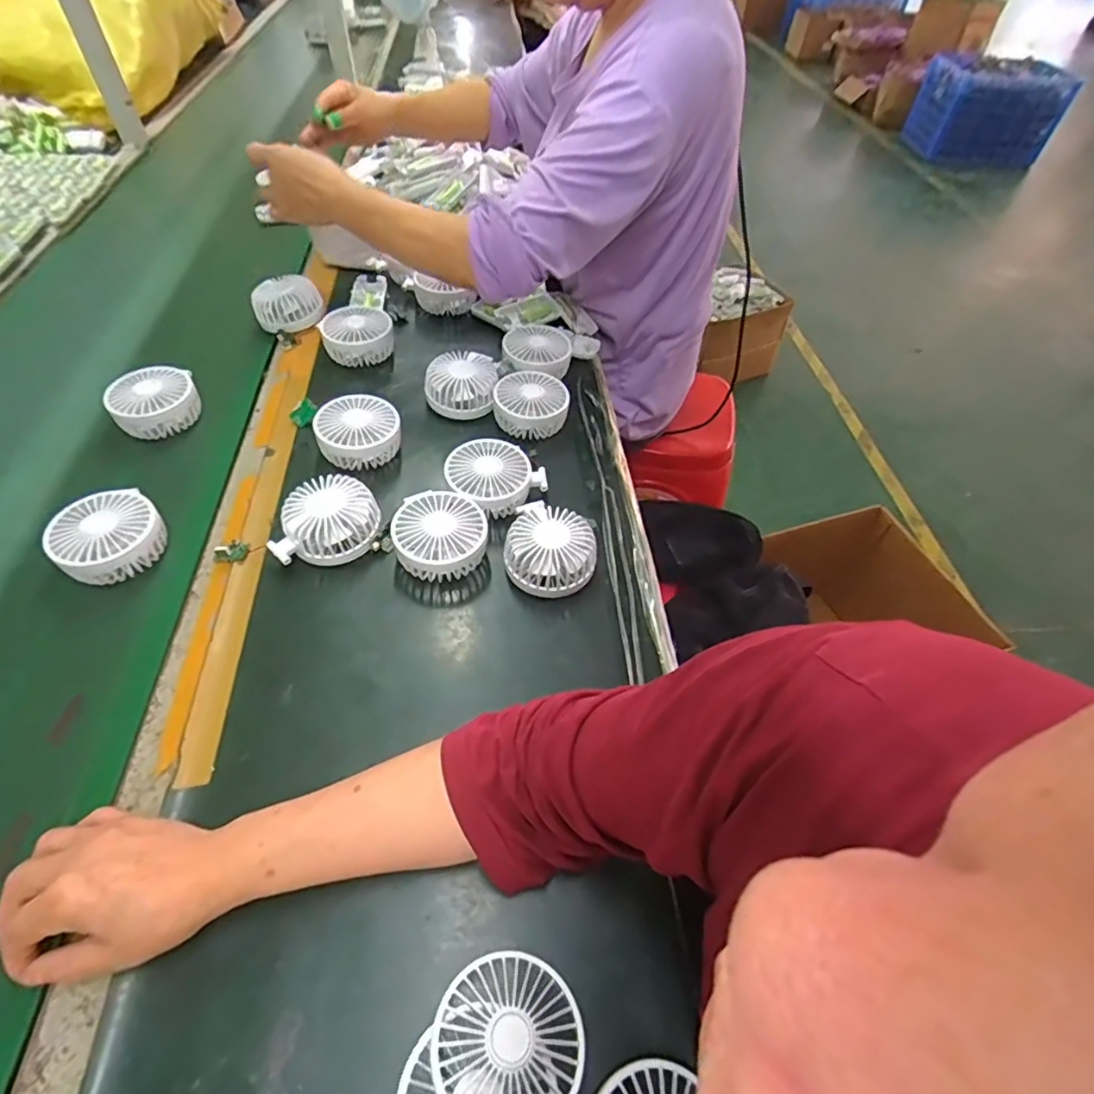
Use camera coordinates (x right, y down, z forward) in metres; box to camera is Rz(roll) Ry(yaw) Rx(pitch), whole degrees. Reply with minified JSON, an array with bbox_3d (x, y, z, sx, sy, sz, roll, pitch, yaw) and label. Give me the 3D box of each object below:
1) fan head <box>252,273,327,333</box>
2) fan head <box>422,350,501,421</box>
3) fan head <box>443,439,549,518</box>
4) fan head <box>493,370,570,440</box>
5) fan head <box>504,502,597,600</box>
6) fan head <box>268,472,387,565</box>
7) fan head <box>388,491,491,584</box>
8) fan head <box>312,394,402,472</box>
[{"bbox_3d":[-0.350,-0.325,0.782,0.090,0.046,0.083,-20,56,-19],"label":"fan head"},{"bbox_3d":[-0.104,-0.197,0.706,0.086,0.048,0.087,-3,52,-7],"label":"fan head"},{"bbox_3d":[-0.058,-0.070,0.614,0.088,0.052,0.087,2,51,-3],"label":"fan head"},{"bbox_3d":[-0.018,-0.169,0.696,0.090,0.048,0.084,-1,52,-6],"label":"fan head"},{"bbox_3d":[0.003,0.004,0.564,0.087,0.047,0.091,2,51,-3],"label":"fan head"},{"bbox_3d":[-0.213,-0.026,0.559,0.103,0.037,0.085,-12,54,-14],"label":"fan head"},{"bbox_3d":[-0.103,-0.007,0.564,0.088,0.047,0.087,2,51,-3],"label":"fan head"},{"bbox_3d":[-0.208,-0.124,0.642,0.087,0.053,0.073,-20,56,-19],"label":"fan head"}]

